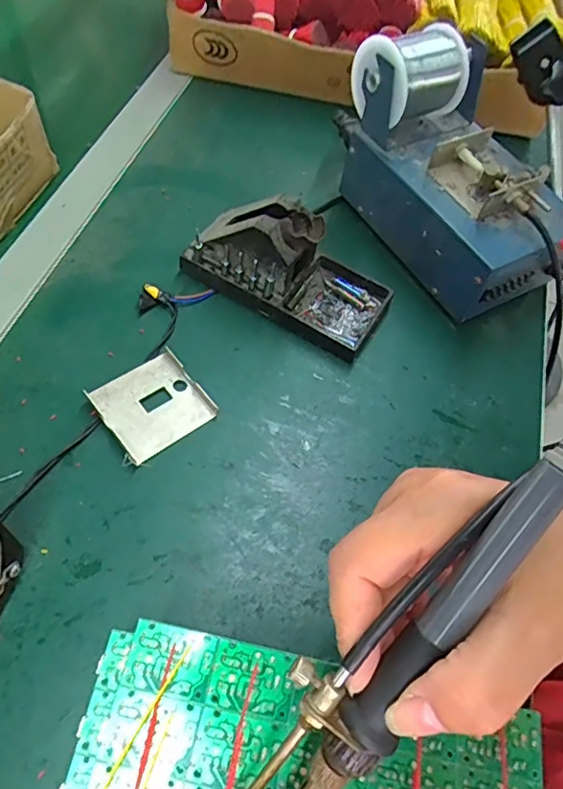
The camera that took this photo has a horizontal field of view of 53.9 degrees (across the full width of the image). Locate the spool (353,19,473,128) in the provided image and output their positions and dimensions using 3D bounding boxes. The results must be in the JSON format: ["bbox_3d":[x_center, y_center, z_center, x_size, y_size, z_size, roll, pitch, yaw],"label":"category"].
[{"bbox_3d":[0.112,-0.263,0.459,0.081,0.056,0.071,-24,64,-21],"label":"spool"}]

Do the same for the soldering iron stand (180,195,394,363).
[{"bbox_3d":[0.008,-0.106,0.433,0.162,0.069,0.080,28,59,10],"label":"soldering iron stand"}]

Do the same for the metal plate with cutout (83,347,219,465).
[{"bbox_3d":[-0.089,0.006,0.387,0.069,0.010,0.064,-32,64,-23],"label":"metal plate with cutout"}]

